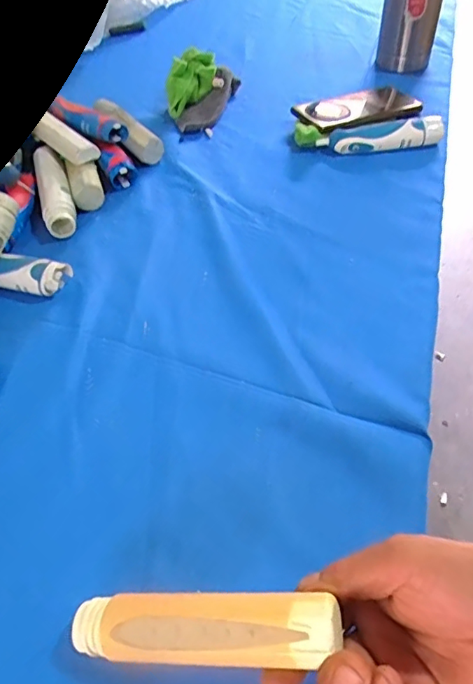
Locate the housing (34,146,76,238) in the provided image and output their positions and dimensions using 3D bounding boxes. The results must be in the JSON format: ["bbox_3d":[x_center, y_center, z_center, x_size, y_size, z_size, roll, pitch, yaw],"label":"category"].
[{"bbox_3d":[-0.209,-0.175,0.593,0.032,0.033,0.135,-17,53,-10],"label":"housing"}]

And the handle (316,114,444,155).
[{"bbox_3d":[0.178,-0.249,0.633,0.149,0.033,0.031,-6,52,-2],"label":"handle"}]

